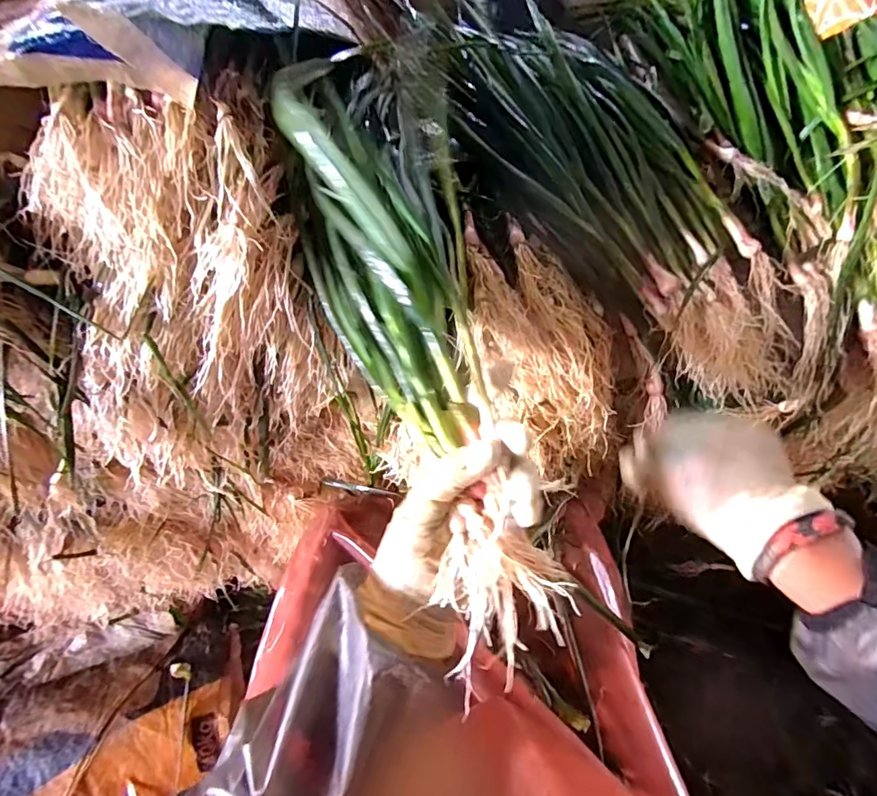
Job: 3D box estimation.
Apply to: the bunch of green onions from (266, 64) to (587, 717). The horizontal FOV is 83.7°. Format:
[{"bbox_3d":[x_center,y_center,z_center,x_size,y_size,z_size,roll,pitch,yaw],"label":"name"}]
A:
[{"bbox_3d":[-0.013,-0.041,0.313,0.086,0.065,0.388,-19,79,-9],"label":"bunch of green onions"}]

